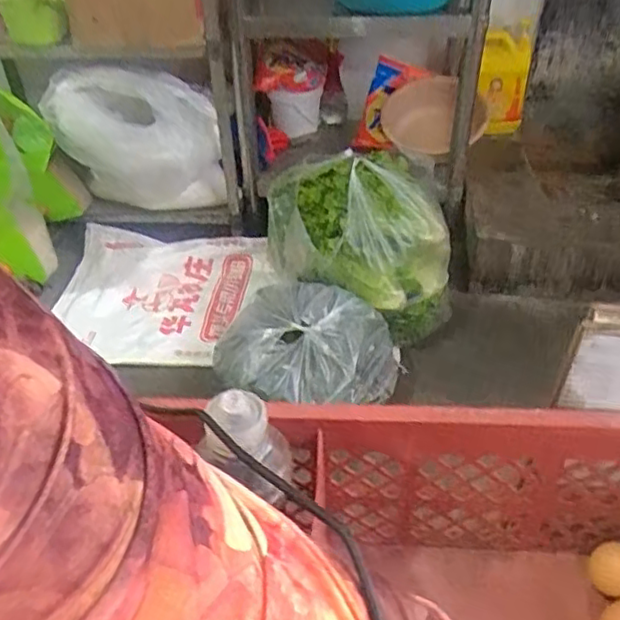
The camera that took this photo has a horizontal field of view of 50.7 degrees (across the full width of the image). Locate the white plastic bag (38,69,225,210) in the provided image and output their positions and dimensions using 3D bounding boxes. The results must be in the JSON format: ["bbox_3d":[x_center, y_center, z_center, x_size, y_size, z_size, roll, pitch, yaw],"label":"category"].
[{"bbox_3d":[-0.431,-0.429,1.637,0.376,0.371,0.160,9,42,14],"label":"white plastic bag"}]

